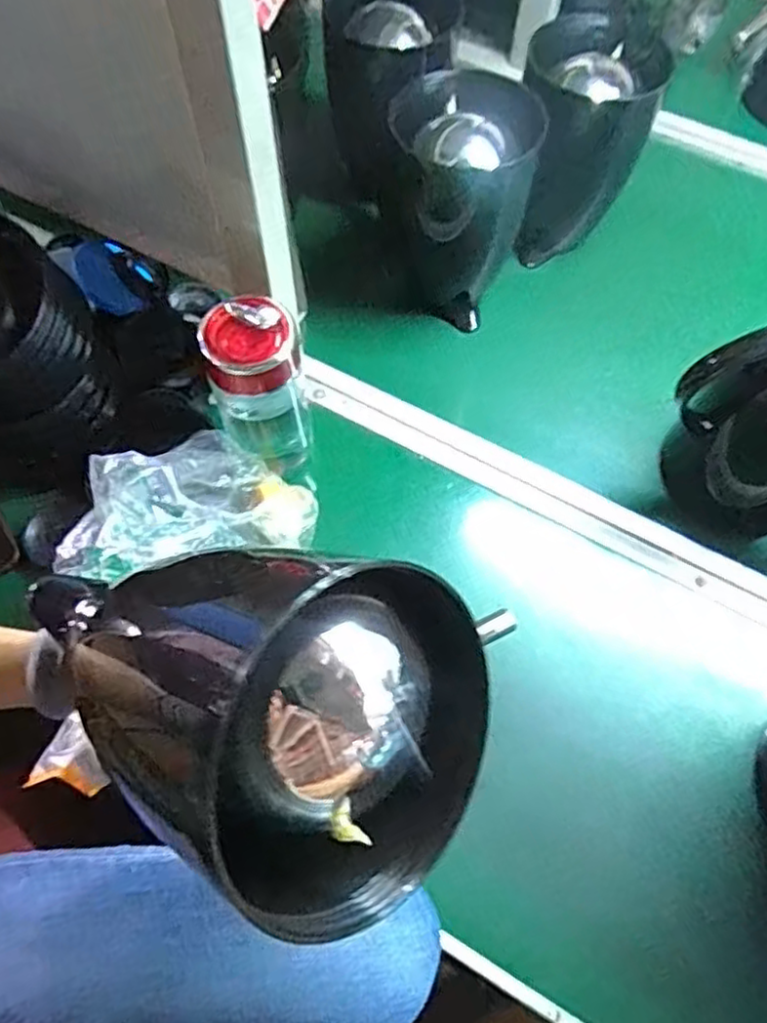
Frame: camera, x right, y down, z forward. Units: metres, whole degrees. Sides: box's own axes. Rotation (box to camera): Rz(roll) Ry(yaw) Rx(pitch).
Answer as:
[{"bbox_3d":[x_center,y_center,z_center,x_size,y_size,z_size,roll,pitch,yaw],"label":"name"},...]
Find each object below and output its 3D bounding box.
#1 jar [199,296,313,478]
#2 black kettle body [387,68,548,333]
[{"bbox_3d":[-0.094,-0.082,0.544,0.070,0.177,0.056,-20,66,-11],"label":"jar"},{"bbox_3d":[0.078,-0.305,0.659,0.127,0.175,0.143,24,65,10],"label":"black kettle body"}]

